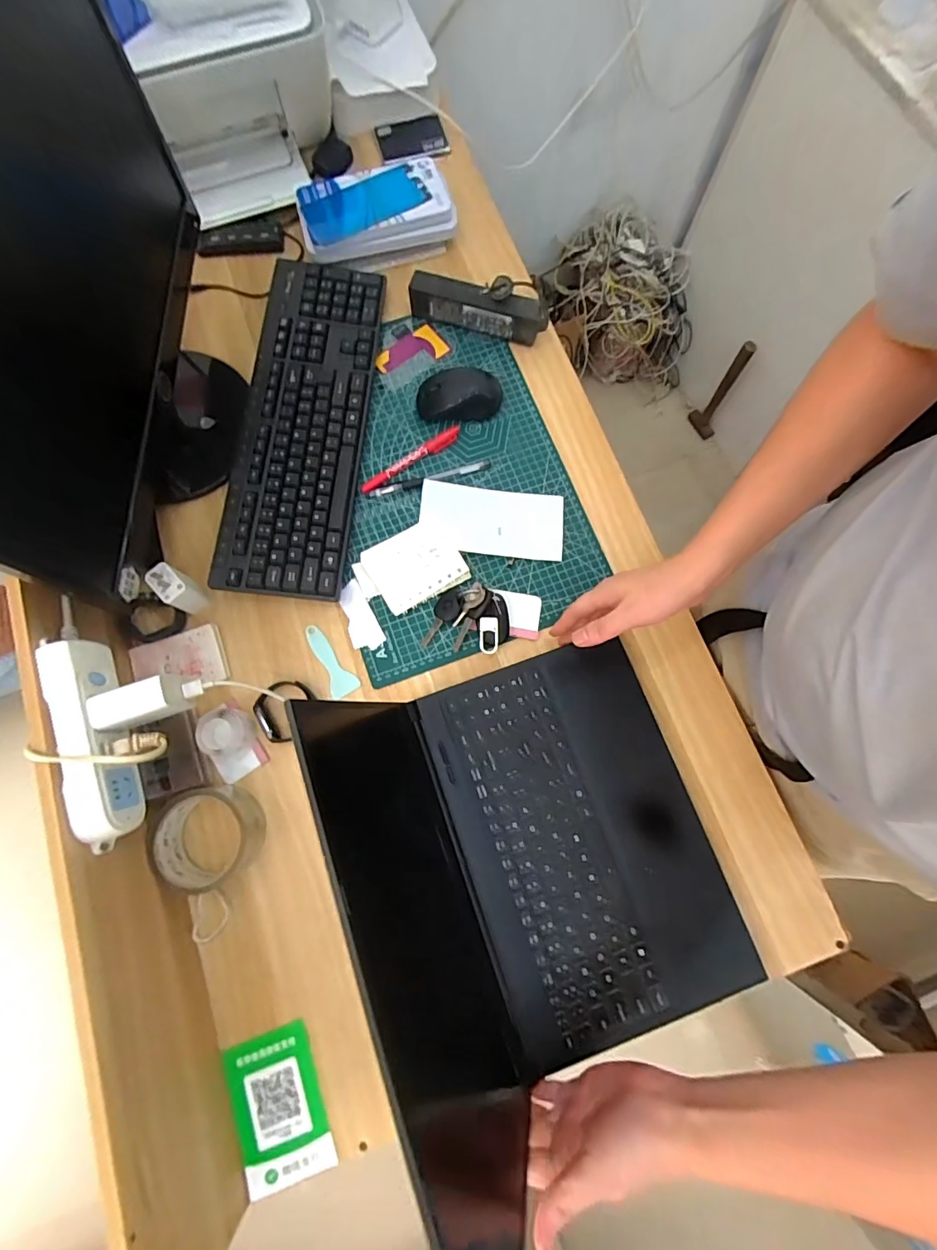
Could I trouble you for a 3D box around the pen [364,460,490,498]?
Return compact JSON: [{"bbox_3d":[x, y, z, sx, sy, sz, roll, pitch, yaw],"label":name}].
[{"bbox_3d":[-0.048,-0.177,0.579,0.153,0.013,0.016,-18,78,-4],"label":"pen"}]

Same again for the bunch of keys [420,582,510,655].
[{"bbox_3d":[0.000,-0.008,0.534,0.090,0.030,0.069,6,77,1],"label":"bunch of keys"}]

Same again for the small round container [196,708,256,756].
[{"bbox_3d":[-0.254,0.112,0.507,0.047,0.028,0.047,0,77,0],"label":"small round container"}]

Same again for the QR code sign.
[{"bbox_3d":[-0.178,0.446,0.450,0.082,0.010,0.119,-19,77,-4],"label":"QR code sign"}]

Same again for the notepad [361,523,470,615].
[{"bbox_3d":[-0.063,-0.069,0.554,0.097,0.008,0.090,-33,80,-7],"label":"notepad"}]

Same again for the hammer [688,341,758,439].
[{"bbox_3d":[0.716,-0.652,1.337,0.039,0.318,0.091,-41,81,-9],"label":"hammer"}]

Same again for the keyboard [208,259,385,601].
[{"bbox_3d":[-0.198,-0.246,0.583,0.139,0.025,0.433,6,77,1],"label":"keyboard"}]

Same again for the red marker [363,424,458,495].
[{"bbox_3d":[-0.069,-0.200,0.584,0.137,0.008,0.016,-33,80,-7],"label":"red marker"}]

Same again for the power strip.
[{"bbox_3d":[-0.319,0.098,0.414,0.045,0.052,0.178,-19,78,-4],"label":"power strip"}]

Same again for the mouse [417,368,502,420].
[{"bbox_3d":[-0.011,-0.285,0.595,0.102,0.031,0.058,0,77,0],"label":"mouse"}]

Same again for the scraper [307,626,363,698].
[{"bbox_3d":[-0.156,0.040,0.540,0.031,0.005,0.088,-33,80,-7],"label":"scraper"}]

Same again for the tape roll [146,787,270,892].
[{"bbox_3d":[-0.257,0.207,0.476,0.099,0.040,0.090,0,77,0],"label":"tape roll"}]

